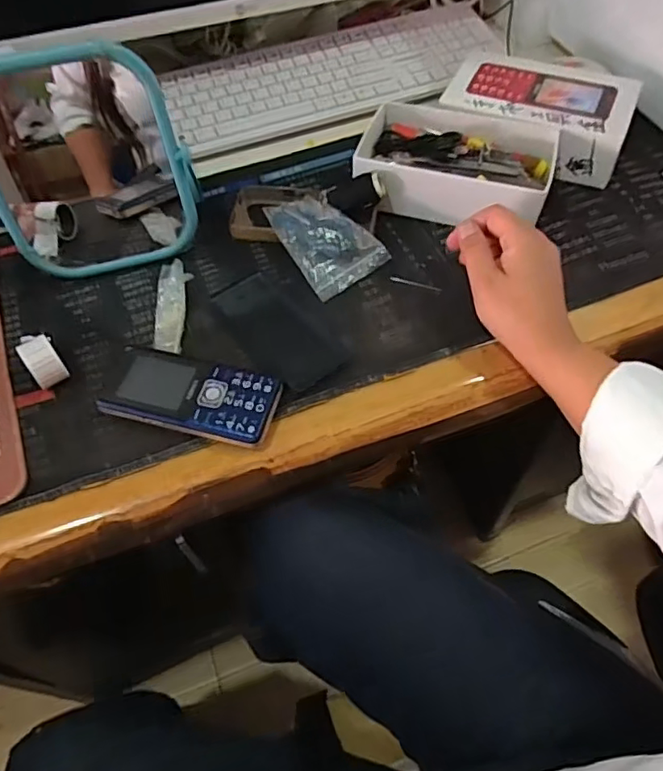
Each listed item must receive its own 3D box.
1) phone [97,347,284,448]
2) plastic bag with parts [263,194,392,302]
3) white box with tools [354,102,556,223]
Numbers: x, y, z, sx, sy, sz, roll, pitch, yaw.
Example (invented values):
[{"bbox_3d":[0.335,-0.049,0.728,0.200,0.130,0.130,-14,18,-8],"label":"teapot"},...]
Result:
[{"bbox_3d":[-0.108,0.008,0.428,0.135,0.020,0.059,13,59,10],"label":"phone"},{"bbox_3d":[-0.007,-0.128,0.506,0.066,0.027,0.102,-30,61,-16],"label":"plastic bag with parts"},{"bbox_3d":[0.114,-0.206,0.534,0.175,0.047,0.110,17,59,13],"label":"white box with tools"}]

